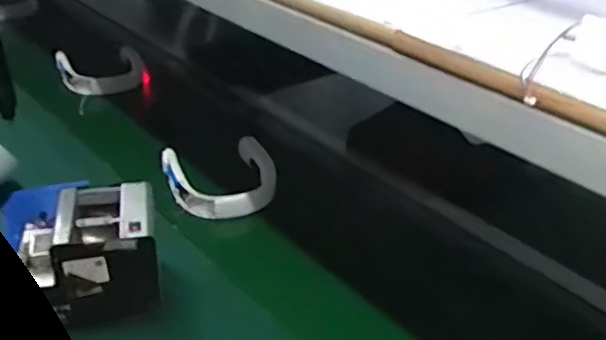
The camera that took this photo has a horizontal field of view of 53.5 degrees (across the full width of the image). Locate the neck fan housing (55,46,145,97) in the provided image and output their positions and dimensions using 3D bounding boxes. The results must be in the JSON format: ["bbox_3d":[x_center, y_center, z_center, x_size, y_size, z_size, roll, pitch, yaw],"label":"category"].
[{"bbox_3d":[-0.466,-0.236,1.391,0.181,0.075,0.126,-11,35,-22],"label":"neck fan housing"}]

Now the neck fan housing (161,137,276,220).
[{"bbox_3d":[-0.144,0.015,1.085,0.185,0.063,0.163,-10,35,-22],"label":"neck fan housing"}]

